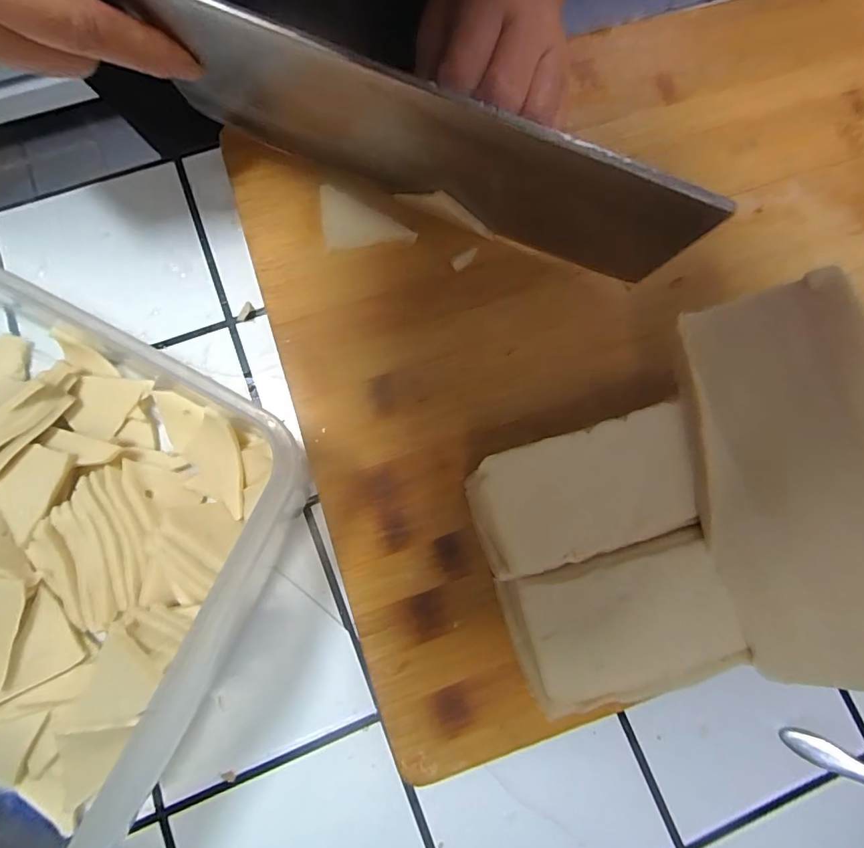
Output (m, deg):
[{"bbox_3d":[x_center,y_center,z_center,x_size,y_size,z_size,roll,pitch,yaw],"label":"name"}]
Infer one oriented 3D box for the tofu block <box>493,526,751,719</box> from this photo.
[{"bbox_3d":[0.066,0.072,0.185,0.073,0.042,0.046,-15,80,-3],"label":"tofu block"}]

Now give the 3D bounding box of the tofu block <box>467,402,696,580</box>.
[{"bbox_3d":[0.057,0.027,0.194,0.082,0.041,0.044,-17,80,-3],"label":"tofu block"}]

